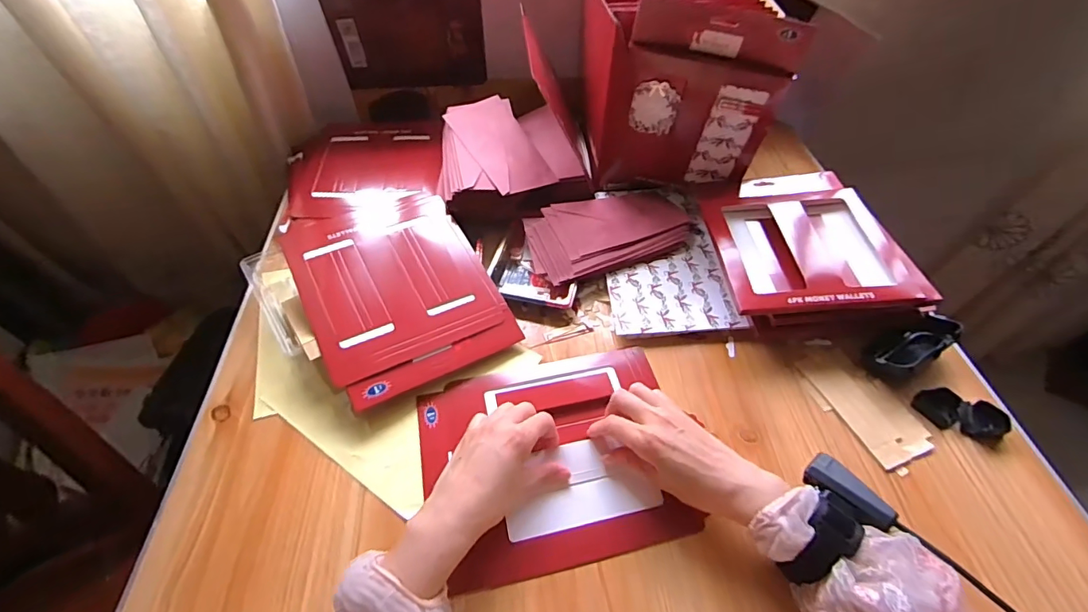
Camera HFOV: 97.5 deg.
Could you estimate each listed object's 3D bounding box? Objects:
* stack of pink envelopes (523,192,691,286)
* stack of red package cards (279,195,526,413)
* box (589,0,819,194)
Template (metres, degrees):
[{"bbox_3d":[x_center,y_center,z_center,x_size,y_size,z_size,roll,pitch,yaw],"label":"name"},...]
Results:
[{"bbox_3d":[0.086,-0.105,0.634,0.220,0.034,0.112,-20,54,-15],"label":"stack of pink envelopes"},{"bbox_3d":[-0.176,-0.028,0.571,0.200,0.041,0.263,-25,56,-19],"label":"stack of red package cards"},{"bbox_3d":[0.177,-0.329,0.680,0.226,0.220,0.256,0,51,0],"label":"box"}]

